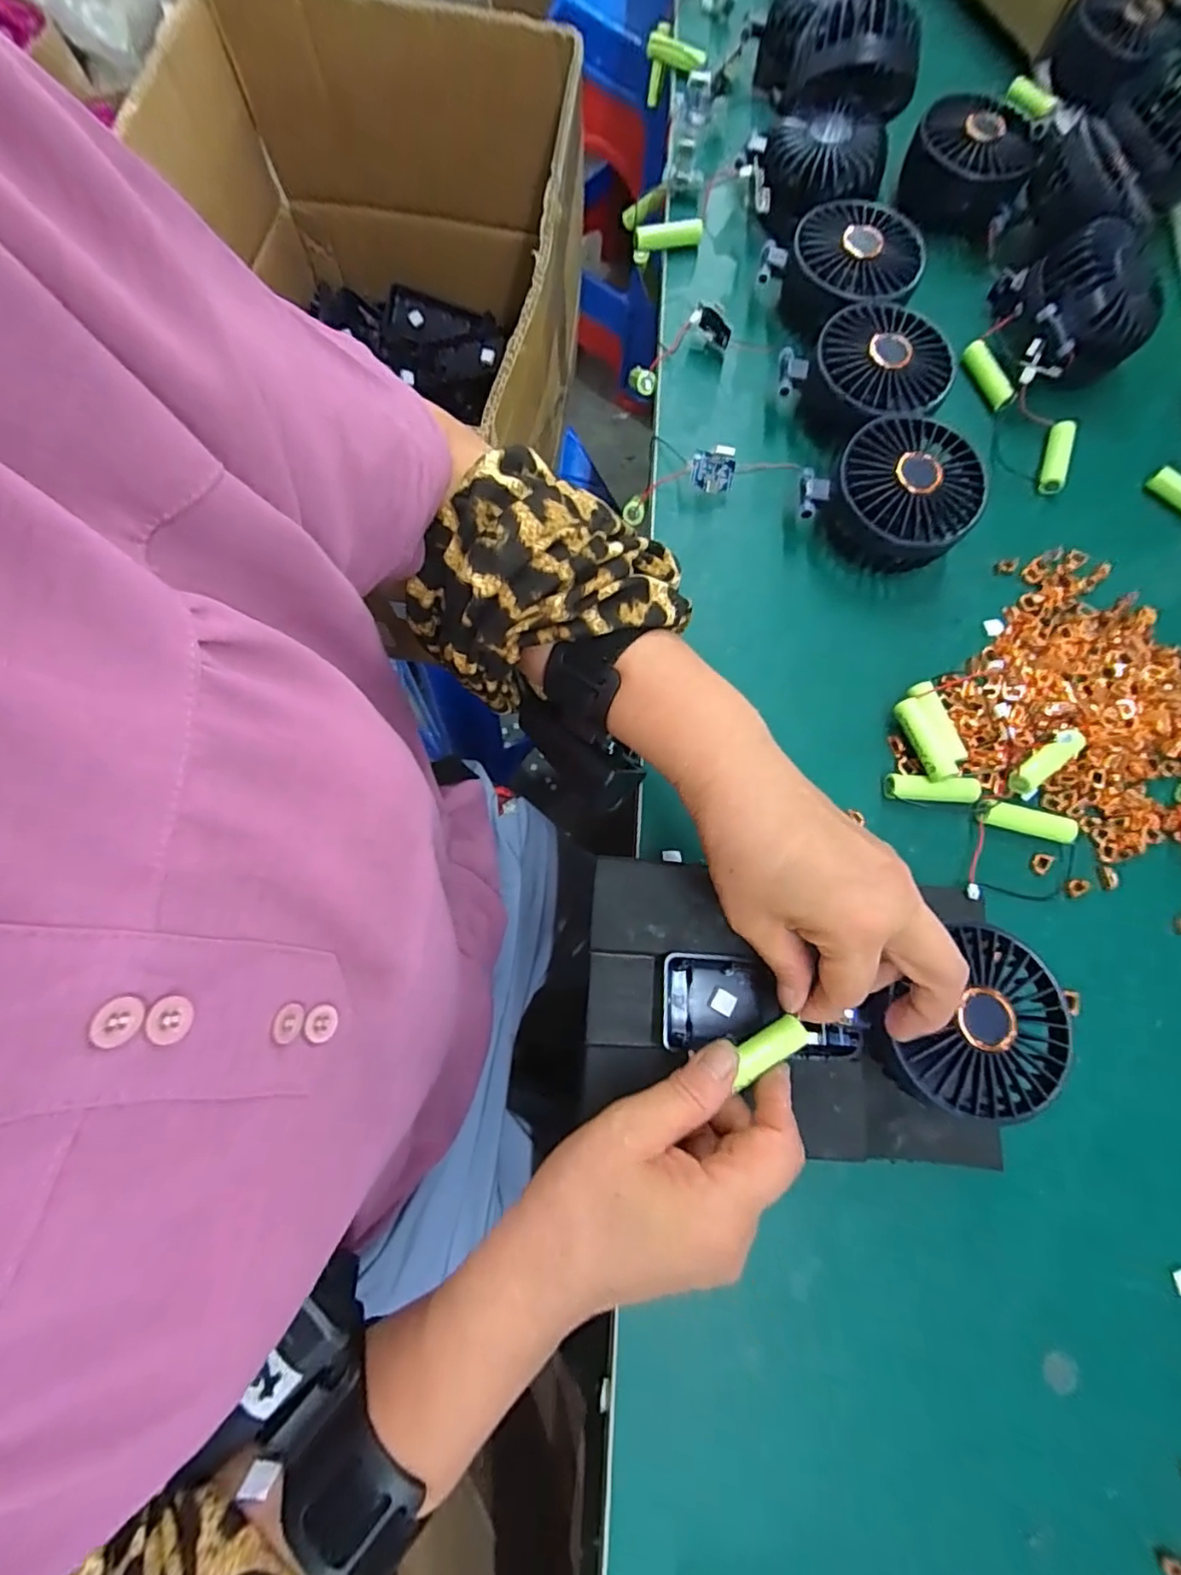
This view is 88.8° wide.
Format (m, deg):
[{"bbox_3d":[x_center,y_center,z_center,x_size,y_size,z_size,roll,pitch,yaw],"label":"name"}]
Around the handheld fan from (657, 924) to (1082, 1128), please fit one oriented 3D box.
[{"bbox_3d":[0.124,0.104,0.287,0.182,0.030,0.080,3,75,11],"label":"handheld fan"}]

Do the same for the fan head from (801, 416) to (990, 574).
[{"bbox_3d":[0.186,-0.177,0.372,0.089,0.050,0.081,1,77,-3],"label":"fan head"}]

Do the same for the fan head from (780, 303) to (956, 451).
[{"bbox_3d":[0.181,-0.264,0.394,0.083,0.048,0.086,0,76,-1],"label":"fan head"}]

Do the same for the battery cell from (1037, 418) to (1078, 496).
[{"bbox_3d":[0.314,-0.223,0.406,0.016,0.012,0.053,18,76,1],"label":"battery cell"}]

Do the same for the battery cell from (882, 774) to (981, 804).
[{"bbox_3d":[0.197,0.001,0.346,0.055,0.011,0.014,5,77,-2],"label":"battery cell"}]

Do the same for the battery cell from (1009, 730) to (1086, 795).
[{"bbox_3d":[0.265,-0.016,0.349,0.054,0.010,0.015,-37,81,-10],"label":"battery cell"}]

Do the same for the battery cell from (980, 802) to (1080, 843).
[{"bbox_3d":[0.250,0.020,0.344,0.049,0.011,0.013,16,76,1],"label":"battery cell"}]

